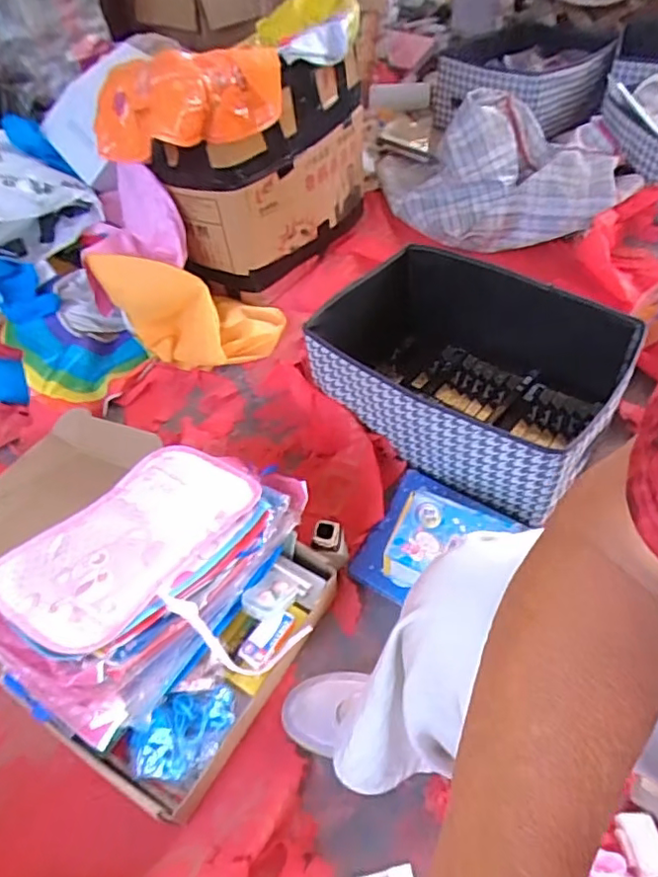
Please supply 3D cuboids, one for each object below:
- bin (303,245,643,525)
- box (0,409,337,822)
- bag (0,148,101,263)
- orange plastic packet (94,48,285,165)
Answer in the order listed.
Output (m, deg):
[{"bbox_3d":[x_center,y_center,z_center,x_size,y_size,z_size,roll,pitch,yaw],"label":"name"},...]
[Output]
[{"bbox_3d":[0.219,-0.121,0.922,0.428,0.167,0.346,28,58,27],"label":"bin"},{"bbox_3d":[-0.315,0.131,0.759,0.593,0.195,0.361,21,55,23],"label":"box"},{"bbox_3d":[-0.636,-0.467,1.171,0.305,0.149,0.205,-28,52,-17],"label":"bag"},{"bbox_3d":[-0.224,-0.518,0.918,0.313,0.117,0.157,-15,51,-6],"label":"orange plastic packet"}]

